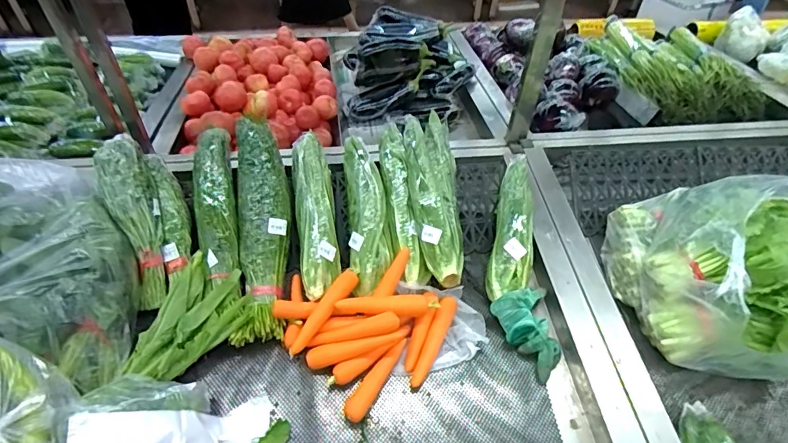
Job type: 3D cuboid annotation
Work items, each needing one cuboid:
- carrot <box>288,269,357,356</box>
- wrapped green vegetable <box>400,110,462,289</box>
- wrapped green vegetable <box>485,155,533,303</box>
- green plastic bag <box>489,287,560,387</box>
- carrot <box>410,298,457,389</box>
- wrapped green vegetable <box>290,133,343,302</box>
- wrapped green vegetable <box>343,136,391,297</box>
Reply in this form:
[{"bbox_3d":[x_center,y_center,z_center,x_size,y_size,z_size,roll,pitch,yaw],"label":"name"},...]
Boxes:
[{"bbox_3d":[-0.129,0.166,0.830,0.033,0.027,0.180,30,71,24],"label":"carrot"},{"bbox_3d":[0.086,-0.059,0.939,0.113,0.079,0.397,-2,66,-5],"label":"wrapped green vegetable"},{"bbox_3d":[0.255,-0.004,0.959,0.086,0.066,0.345,9,67,6],"label":"wrapped green vegetable"},{"bbox_3d":[0.265,0.208,0.851,0.117,0.080,0.160,-13,48,-15],"label":"green plastic bag"},{"bbox_3d":[0.074,0.220,0.848,0.030,0.034,0.185,21,64,17],"label":"carrot"},{"bbox_3d":[-0.162,-0.017,0.927,0.082,0.060,0.347,-7,71,-9],"label":"wrapped green vegetable"},{"bbox_3d":[-0.056,-0.022,0.923,0.082,0.055,0.343,-5,72,-7],"label":"wrapped green vegetable"}]

